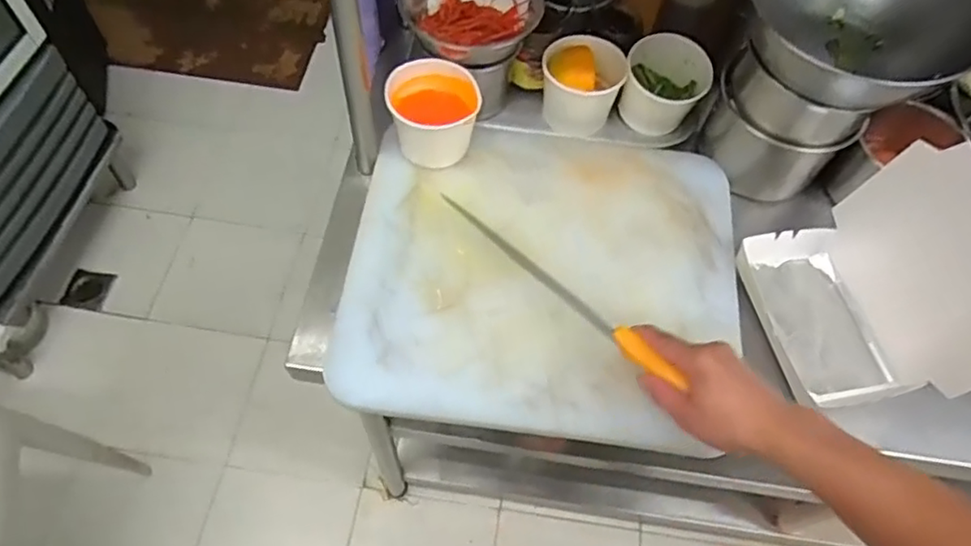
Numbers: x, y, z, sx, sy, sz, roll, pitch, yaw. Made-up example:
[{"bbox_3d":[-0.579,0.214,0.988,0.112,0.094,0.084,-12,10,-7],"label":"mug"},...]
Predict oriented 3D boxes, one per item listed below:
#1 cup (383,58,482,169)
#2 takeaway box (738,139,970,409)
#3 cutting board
[{"bbox_3d":[-0.055,-0.171,0.679,0.088,0.076,0.083,2,60,-3],"label":"cup"},{"bbox_3d":[0.356,0.011,0.585,0.157,0.181,0.203,-11,61,-10],"label":"takeaway box"},{"bbox_3d":[0.059,-0.015,0.657,0.378,0.032,0.357,9,61,1],"label":"cutting board"}]

